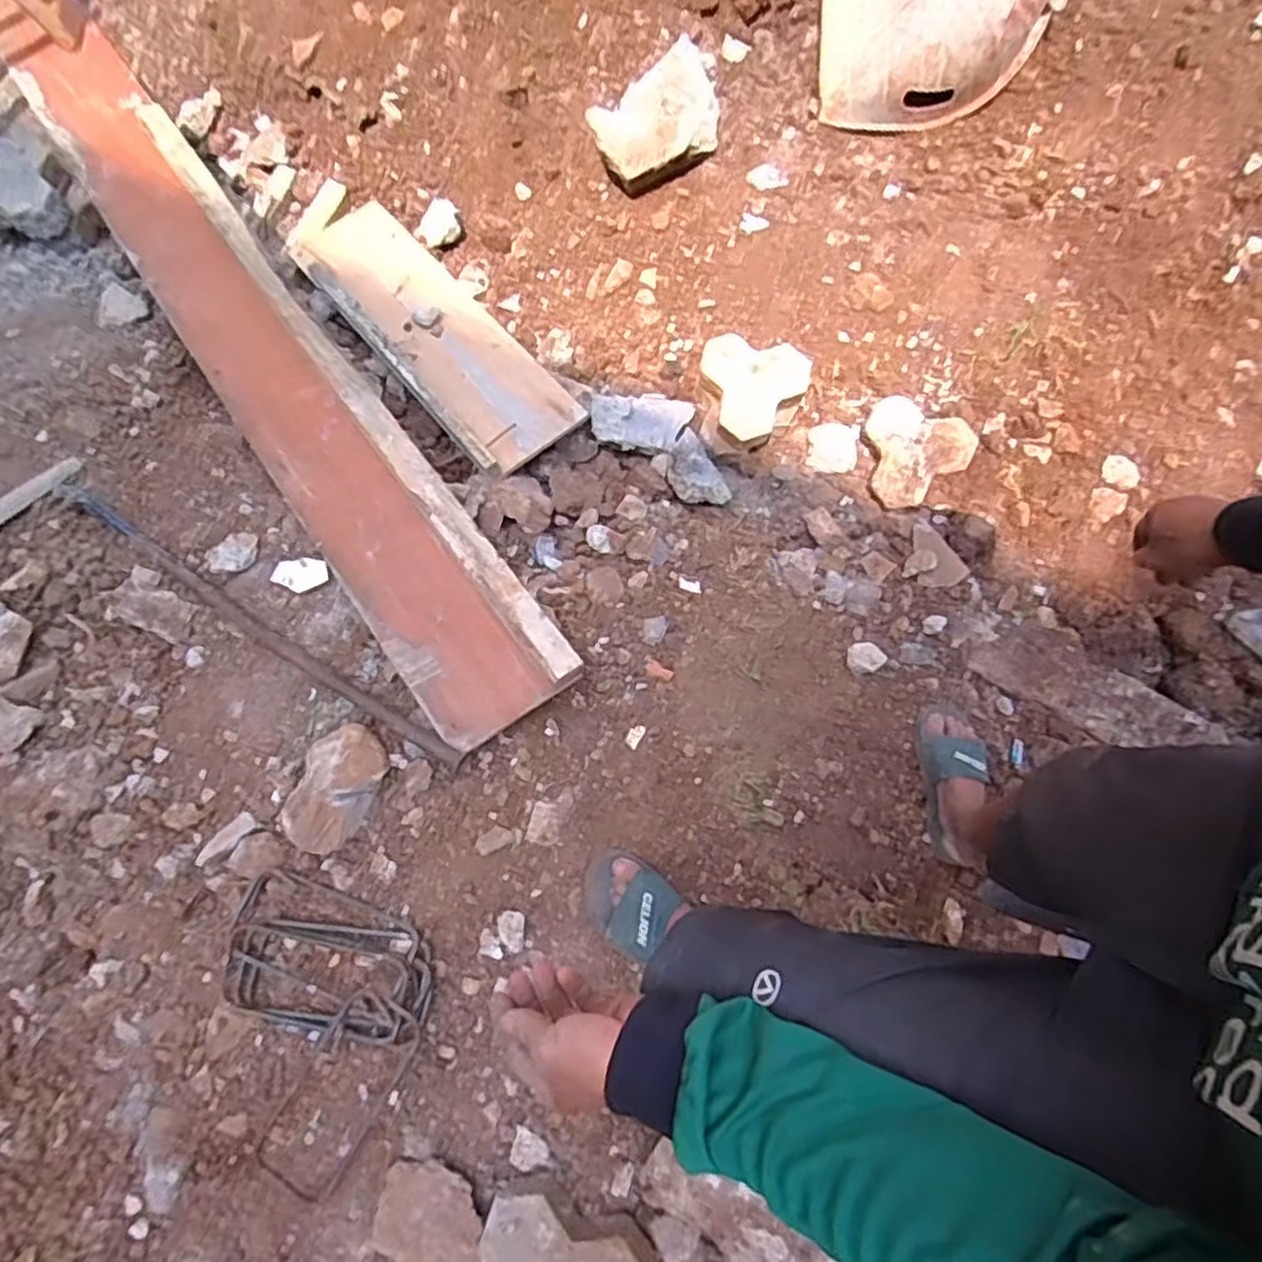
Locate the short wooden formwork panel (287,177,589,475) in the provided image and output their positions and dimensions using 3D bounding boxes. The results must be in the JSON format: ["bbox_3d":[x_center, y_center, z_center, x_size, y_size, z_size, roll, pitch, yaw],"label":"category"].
[{"bbox_3d":[-0.424,-0.632,1.410,0.229,0.053,0.824,-39,74,-12],"label":"short wooden formwork panel"}]

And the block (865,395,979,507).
[{"bbox_3d":[0.519,-0.326,1.338,0.194,0.049,0.182,27,99,3],"label":"block"}]

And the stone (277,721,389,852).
[{"bbox_3d":[-0.410,0.222,0.995,0.106,0.063,0.186,24,79,6],"label":"stone"}]

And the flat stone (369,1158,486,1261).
[{"bbox_3d":[-0.236,0.705,0.854,0.145,0.032,0.106,24,73,9],"label":"flat stone"}]

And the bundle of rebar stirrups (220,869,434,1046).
[{"bbox_3d":[-0.398,0.435,0.941,0.284,0.033,0.173,14,71,6],"label":"bundle of rebar stirrups"}]

